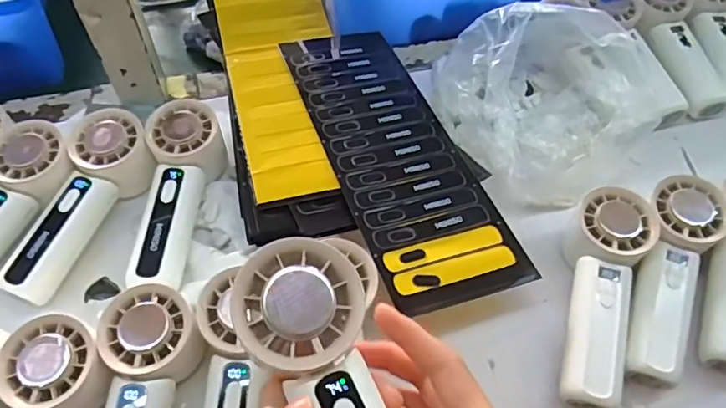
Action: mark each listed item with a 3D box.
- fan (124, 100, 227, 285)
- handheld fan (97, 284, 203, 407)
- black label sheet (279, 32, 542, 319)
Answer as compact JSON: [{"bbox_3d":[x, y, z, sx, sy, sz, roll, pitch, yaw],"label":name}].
[{"bbox_3d":[-0.142,-0.008,0.429,0.053,0.041,0.153,-1,54,-2],"label":"fan"},{"bbox_3d":[-0.137,0.130,0.340,0.057,0.034,0.155,2,66,0],"label":"handheld fan"},{"bbox_3d":[0.018,-0.051,0.463,0.104,0.009,0.304,-13,52,-17],"label":"black label sheet"}]

